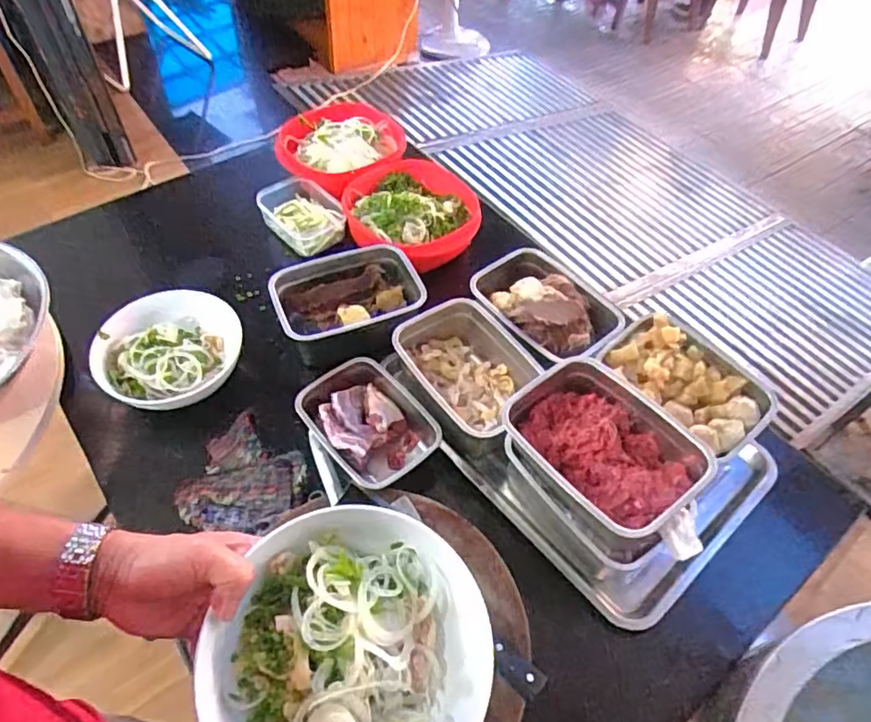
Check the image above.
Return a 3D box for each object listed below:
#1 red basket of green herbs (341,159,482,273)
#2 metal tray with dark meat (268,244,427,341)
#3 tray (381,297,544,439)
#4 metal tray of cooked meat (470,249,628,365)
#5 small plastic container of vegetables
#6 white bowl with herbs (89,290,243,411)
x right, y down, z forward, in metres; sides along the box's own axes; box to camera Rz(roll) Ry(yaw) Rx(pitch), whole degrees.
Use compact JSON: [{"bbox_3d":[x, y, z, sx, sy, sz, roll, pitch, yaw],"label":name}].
[{"bbox_3d":[-0.041,-0.261,1.027,0.231,0.074,0.235,-6,53,-7],"label":"red basket of green herbs"},{"bbox_3d":[-0.132,-0.092,0.903,0.222,0.066,0.152,-15,55,-14],"label":"metal tray with dark meat"},{"bbox_3d":[0.055,0.018,0.843,0.166,0.084,0.207,-27,58,-21],"label":"tray"},{"bbox_3d":[0.171,-0.086,0.900,0.156,0.061,0.216,-36,62,-26],"label":"metal tray of cooked meat"},{"bbox_3d":[-0.234,-0.258,1.045,0.152,0.060,0.107,36,59,22],"label":"small plastic container of vegetables"},{"bbox_3d":[-0.376,-0.016,0.835,0.181,0.066,0.197,25,55,16],"label":"white bowl with herbs"}]

